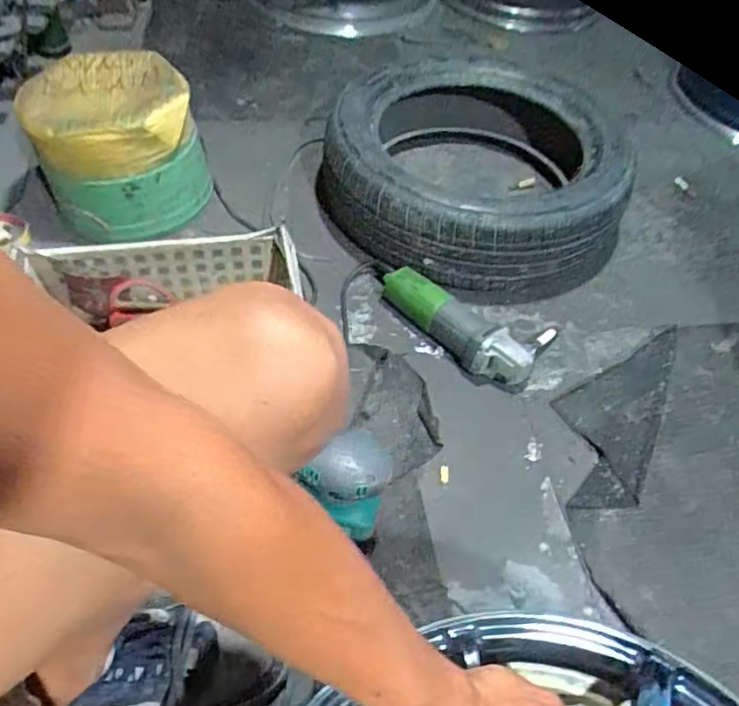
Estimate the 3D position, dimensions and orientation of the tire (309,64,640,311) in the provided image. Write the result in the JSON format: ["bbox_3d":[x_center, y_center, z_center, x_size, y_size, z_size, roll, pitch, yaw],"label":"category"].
[{"bbox_3d":[0.164,-0.343,0.982,0.477,0.177,0.502,4,50,-1],"label":"tire"}]

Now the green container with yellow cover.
[{"bbox_3d":[-0.398,-0.337,0.914,0.239,0.179,0.226,-16,53,-17],"label":"green container with yellow cover"}]

